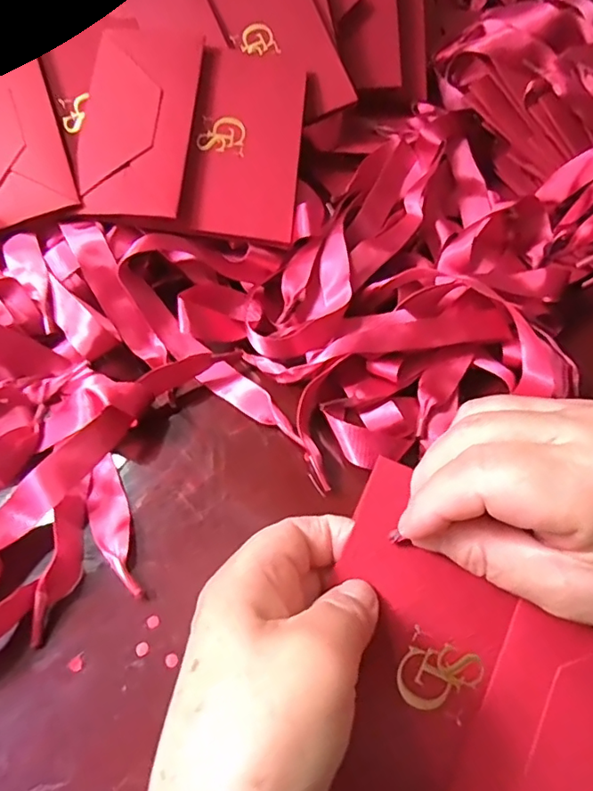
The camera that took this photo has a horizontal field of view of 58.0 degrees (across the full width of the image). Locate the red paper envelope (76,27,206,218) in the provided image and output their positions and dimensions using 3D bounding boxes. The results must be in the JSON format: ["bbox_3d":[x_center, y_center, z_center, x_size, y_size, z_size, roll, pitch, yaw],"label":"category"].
[{"bbox_3d":[-0.099,-0.175,0.340,0.068,0.008,0.139,2,75,-1],"label":"red paper envelope"}]

